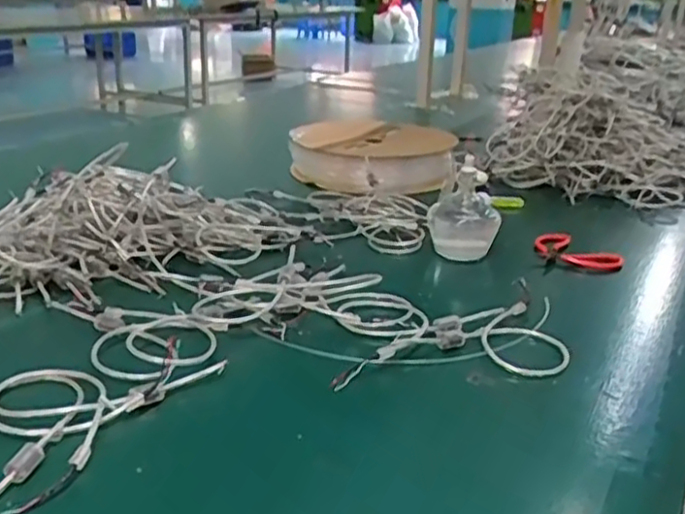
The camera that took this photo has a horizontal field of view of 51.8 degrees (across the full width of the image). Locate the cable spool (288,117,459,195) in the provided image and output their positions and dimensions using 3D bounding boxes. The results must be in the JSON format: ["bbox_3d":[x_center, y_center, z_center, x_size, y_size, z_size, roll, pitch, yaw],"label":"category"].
[{"bbox_3d":[0.047,-0.177,1.204,0.263,0.062,0.249,2,22,-1],"label":"cable spool"}]

